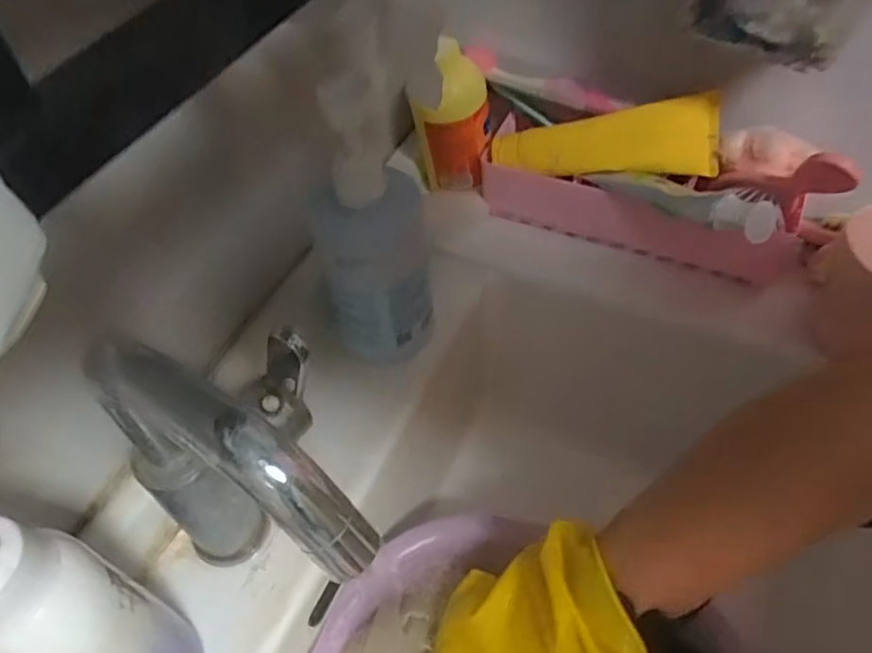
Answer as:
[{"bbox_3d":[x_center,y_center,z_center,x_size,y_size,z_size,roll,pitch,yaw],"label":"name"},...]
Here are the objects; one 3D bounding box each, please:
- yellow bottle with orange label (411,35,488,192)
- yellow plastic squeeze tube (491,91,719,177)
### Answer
[{"bbox_3d":[0.015,-0.171,0.528,0.064,0.117,0.059,-2,51,3],"label":"yellow bottle with orange label"},{"bbox_3d":[0.122,-0.136,0.473,0.161,0.053,0.025,2,49,24],"label":"yellow plastic squeeze tube"}]

